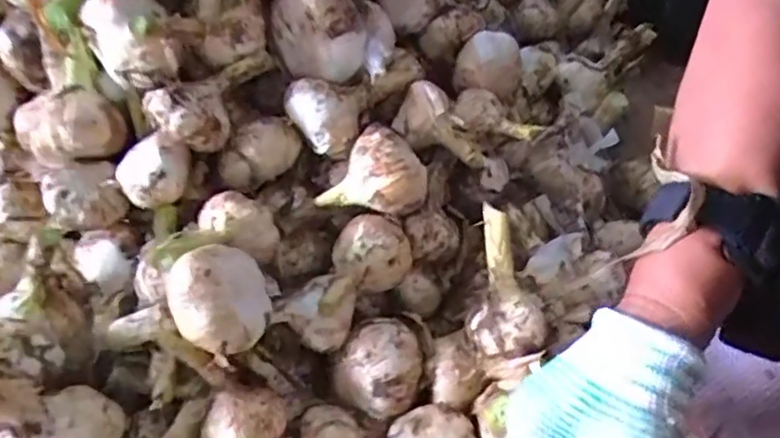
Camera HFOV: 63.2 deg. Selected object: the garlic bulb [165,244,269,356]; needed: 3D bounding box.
[{"bbox_3d":[-0.092,0.046,0.345,0.049,0.058,0.053,-19,48,-13],"label":"garlic bulb"}]

